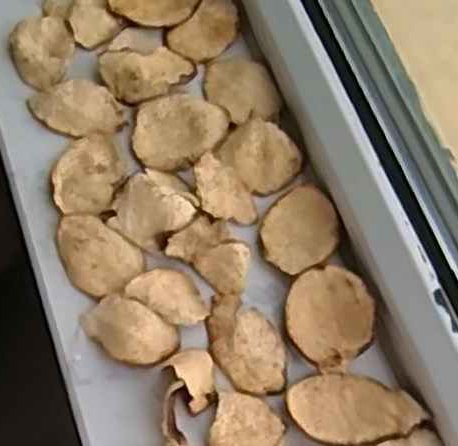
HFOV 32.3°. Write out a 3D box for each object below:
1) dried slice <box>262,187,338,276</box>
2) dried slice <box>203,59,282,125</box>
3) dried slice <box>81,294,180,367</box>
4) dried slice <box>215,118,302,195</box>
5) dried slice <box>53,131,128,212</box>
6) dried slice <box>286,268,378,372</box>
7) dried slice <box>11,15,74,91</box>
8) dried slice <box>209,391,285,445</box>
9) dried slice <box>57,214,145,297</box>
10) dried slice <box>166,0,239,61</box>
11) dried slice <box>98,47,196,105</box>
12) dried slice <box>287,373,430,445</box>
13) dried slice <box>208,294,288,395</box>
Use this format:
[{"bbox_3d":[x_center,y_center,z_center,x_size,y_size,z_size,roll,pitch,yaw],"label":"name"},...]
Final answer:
[{"bbox_3d":[0.037,0.004,0.414,0.046,0.008,0.041,-39,72,-17],"label":"dried slice"},{"bbox_3d":[0.008,-0.076,0.450,0.038,0.010,0.049,-16,67,-9],"label":"dried slice"},{"bbox_3d":[-0.050,0.053,0.386,0.046,0.010,0.028,26,67,9],"label":"dried slice"},{"bbox_3d":[0.016,-0.038,0.427,0.041,0.014,0.032,36,69,13],"label":"dried slice"},{"bbox_3d":[-0.075,-0.028,0.425,0.036,0.004,0.049,-4,66,-4],"label":"dried slice"},{"bbox_3d":[0.050,0.047,0.390,0.041,0.013,0.049,1,66,-2],"label":"dried slice"},{"bbox_3d":[-0.106,-0.098,0.453,0.034,0.011,0.046,-18,68,-10],"label":"dried slice"},{"bbox_3d":[0.008,0.098,0.368,0.032,0.004,0.035,1,66,-2],"label":"dried slice"},{"bbox_3d":[-0.069,0.016,0.404,0.048,0.005,0.033,34,69,13],"label":"dried slice"},{"bbox_3d":[-0.012,-0.115,0.469,0.031,0.010,0.048,43,71,16],"label":"dried slice"},{"bbox_3d":[-0.046,-0.086,0.446,0.051,0.014,0.036,-11,66,-7],"label":"dried slice"},{"bbox_3d":[0.060,0.089,0.377,0.061,0.014,0.034,4,65,0],"label":"dried slice"},{"bbox_3d":[0.008,0.058,0.387,0.032,0.006,0.054,-26,69,-13],"label":"dried slice"}]

